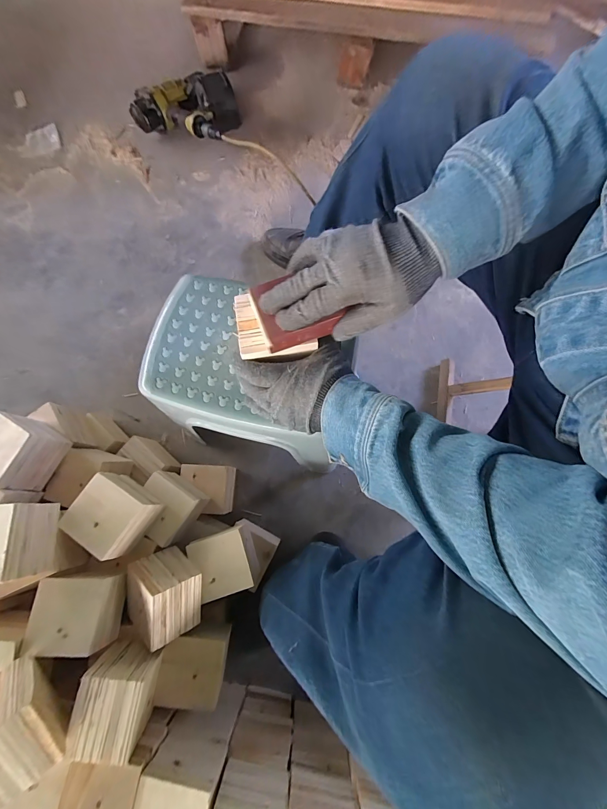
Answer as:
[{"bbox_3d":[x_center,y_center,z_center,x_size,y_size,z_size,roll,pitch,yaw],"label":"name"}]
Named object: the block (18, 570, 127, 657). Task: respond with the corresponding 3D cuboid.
[{"bbox_3d":[-0.331,0.305,0.489,0.110,0.071,0.103,2,76,2],"label":"block"}]

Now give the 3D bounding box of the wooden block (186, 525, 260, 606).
[{"bbox_3d":[-0.136,0.272,0.565,0.099,0.054,0.098,-17,76,-3],"label":"wooden block"}]

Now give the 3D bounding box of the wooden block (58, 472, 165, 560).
[{"bbox_3d":[-0.294,0.173,0.510,0.101,0.071,0.098,30,79,8],"label":"wooden block"}]

